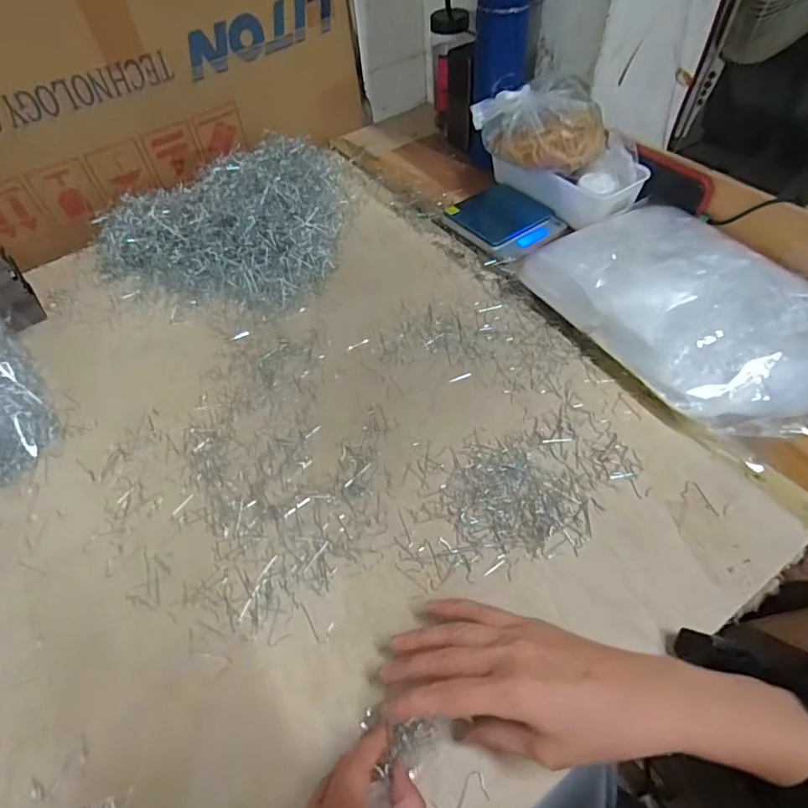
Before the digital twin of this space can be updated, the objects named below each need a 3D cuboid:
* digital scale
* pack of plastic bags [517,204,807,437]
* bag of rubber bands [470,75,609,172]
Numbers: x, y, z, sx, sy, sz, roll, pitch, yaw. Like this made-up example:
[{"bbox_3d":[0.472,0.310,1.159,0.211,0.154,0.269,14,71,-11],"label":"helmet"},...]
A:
[{"bbox_3d":[0.133,-0.231,0.664,0.115,0.022,0.129,-31,56,-19],"label":"digital scale"},{"bbox_3d":[0.290,-0.101,0.525,0.198,0.070,0.303,-26,54,-15],"label":"pack of plastic bags"},{"bbox_3d":[0.161,-0.335,0.627,0.145,0.071,0.108,-8,52,-2],"label":"bag of rubber bands"}]

